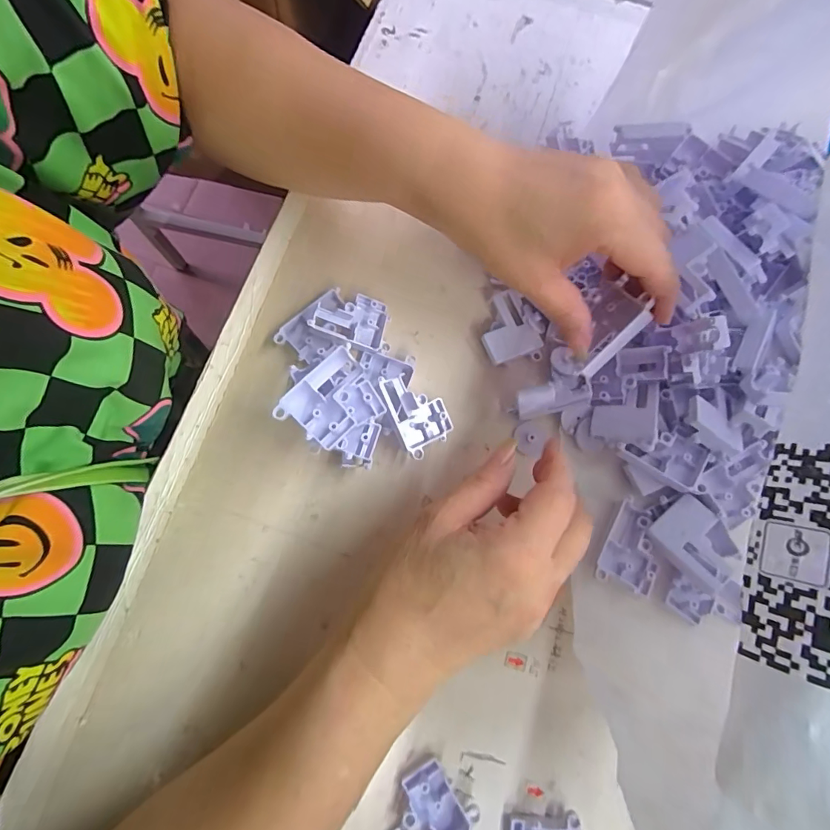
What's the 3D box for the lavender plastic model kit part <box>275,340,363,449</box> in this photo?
[{"bbox_3d":[-0.044,-0.009,0.237,0.034,0.012,0.050,38,80,9],"label":"lavender plastic model kit part"}]

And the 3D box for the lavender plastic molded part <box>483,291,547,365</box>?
[{"bbox_3d":[0.063,-0.057,0.297,0.040,0.014,0.045,-11,77,-2],"label":"lavender plastic molded part"}]

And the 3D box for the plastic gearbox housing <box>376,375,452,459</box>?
[{"bbox_3d":[0.001,-0.001,0.282,0.032,0.019,0.052,-25,78,-5],"label":"plastic gearbox housing"}]

